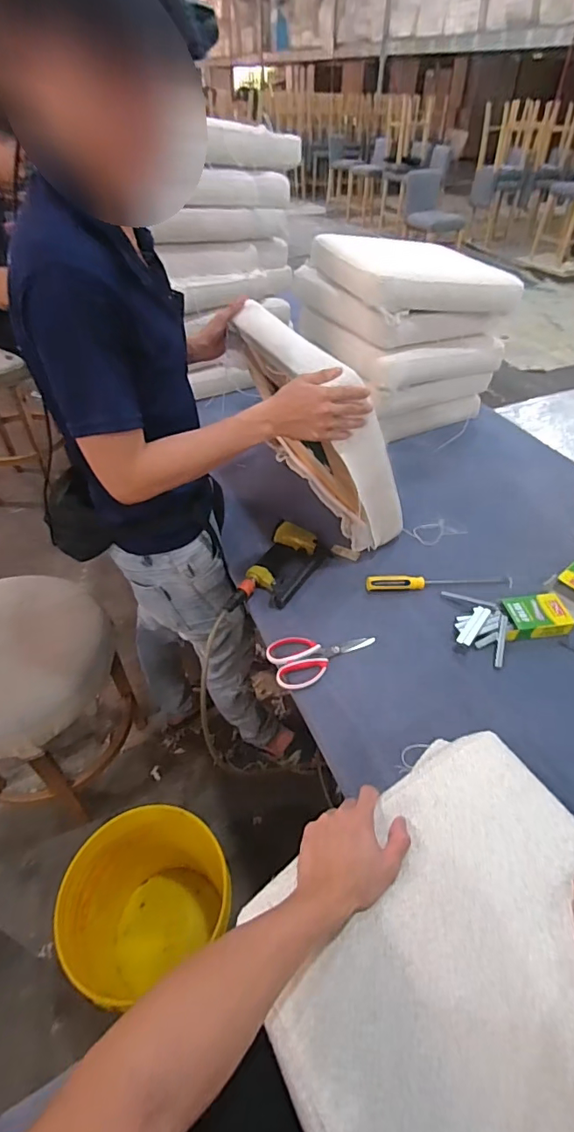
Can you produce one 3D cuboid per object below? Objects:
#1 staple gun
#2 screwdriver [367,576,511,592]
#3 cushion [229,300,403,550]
[{"bbox_3d":[-0.006,-0.002,0.997,0.115,0.041,0.194,22,48,20],"label":"staple gun"},{"bbox_3d":[0.311,0.029,0.984,0.301,0.030,0.027,-3,44,-4],"label":"screwdriver"},{"bbox_3d":[0.054,-0.295,1.028,0.096,0.404,0.432,-34,50,-7],"label":"cushion"}]

